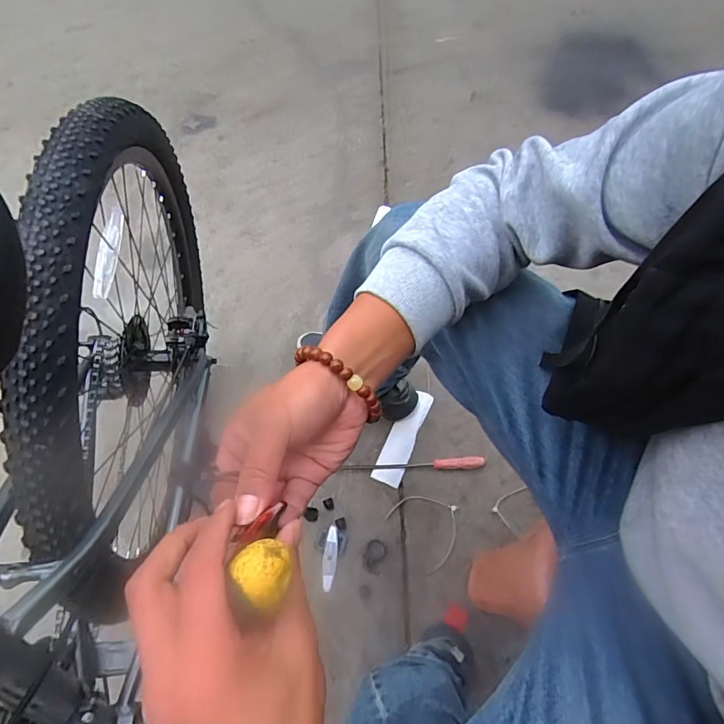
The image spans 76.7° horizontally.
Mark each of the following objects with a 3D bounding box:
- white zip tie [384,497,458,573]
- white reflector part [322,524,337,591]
[{"bbox_3d":[0.129,0.306,0.869,0.122,0.012,0.134,-38,67,-17],"label":"white zip tie"},{"bbox_3d":[-0.057,0.352,0.824,0.024,0.009,0.106,5,62,4],"label":"white reflector part"}]

